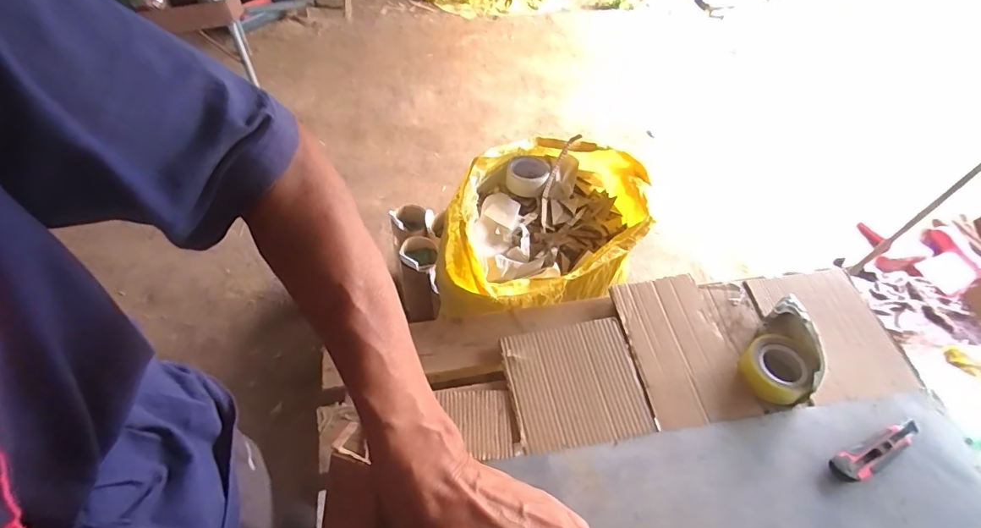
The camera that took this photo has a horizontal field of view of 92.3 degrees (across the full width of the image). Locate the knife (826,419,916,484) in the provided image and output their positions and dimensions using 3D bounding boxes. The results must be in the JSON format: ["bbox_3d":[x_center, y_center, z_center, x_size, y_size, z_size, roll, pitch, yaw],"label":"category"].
[{"bbox_3d":[0.554,0.268,0.673,0.154,0.017,0.040,-18,59,-14],"label":"knife"}]

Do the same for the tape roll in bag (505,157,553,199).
[{"bbox_3d":[0.079,-0.185,0.979,0.086,0.039,0.086,3,53,-3],"label":"tape roll in bag"}]

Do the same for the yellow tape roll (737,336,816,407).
[{"bbox_3d":[0.442,0.163,0.724,0.096,0.050,0.105,-26,61,-19],"label":"yellow tape roll"}]

